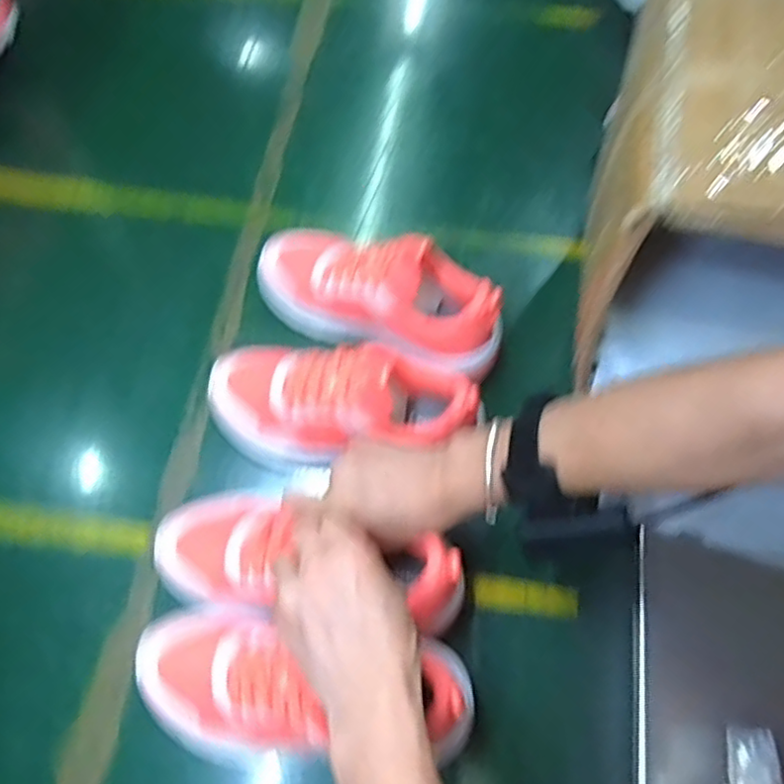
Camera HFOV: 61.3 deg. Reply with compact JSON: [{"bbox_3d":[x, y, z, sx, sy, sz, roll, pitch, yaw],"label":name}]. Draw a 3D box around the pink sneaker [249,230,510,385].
[{"bbox_3d":[-0.021,-0.090,0.583,0.227,0.104,0.078,25,67,11],"label":"pink sneaker"}]

